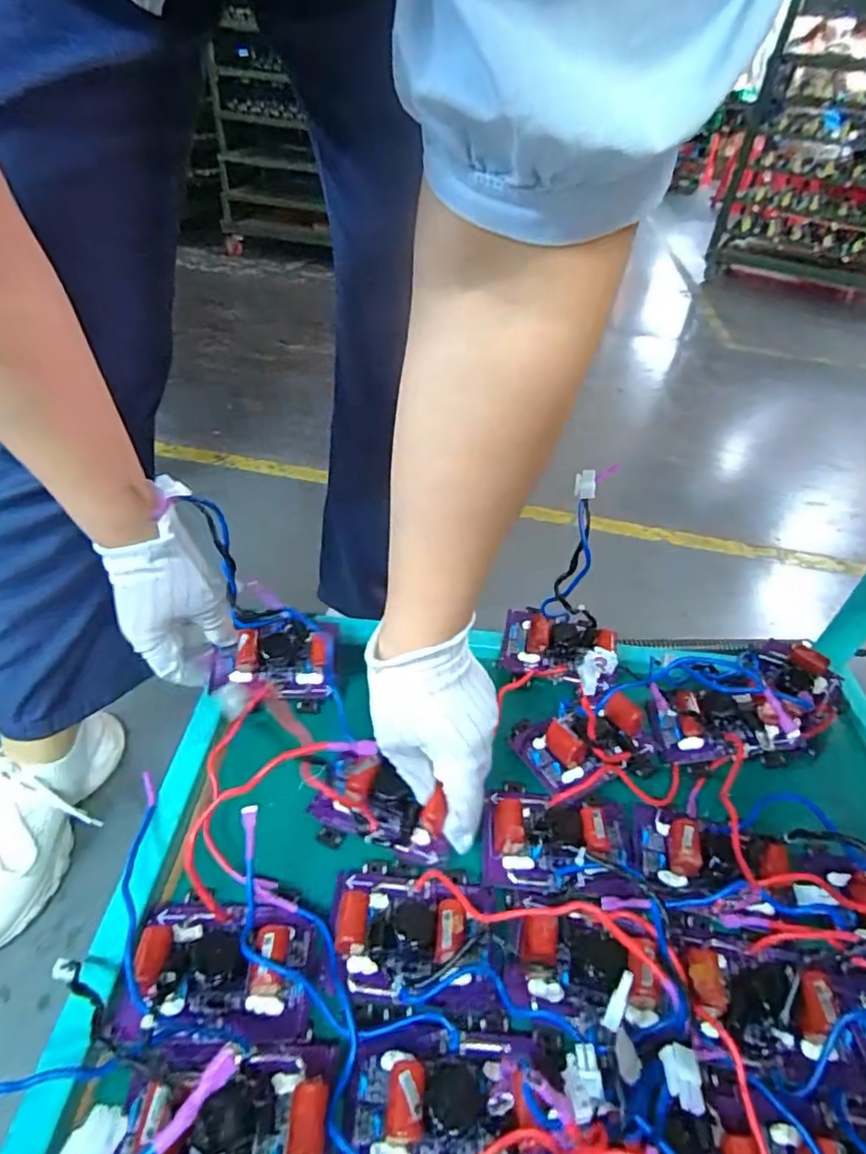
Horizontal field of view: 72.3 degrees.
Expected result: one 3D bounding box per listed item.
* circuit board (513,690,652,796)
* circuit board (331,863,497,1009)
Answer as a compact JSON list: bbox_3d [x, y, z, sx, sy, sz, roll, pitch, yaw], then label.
[{"bbox_3d":[0.114,0.118,0.441,0.097,0.033,0.069,-9,42,-16],"label":"circuit board"},{"bbox_3d":[-0.008,0.202,0.343,0.102,0.039,0.076,4,40,-1],"label":"circuit board"}]

